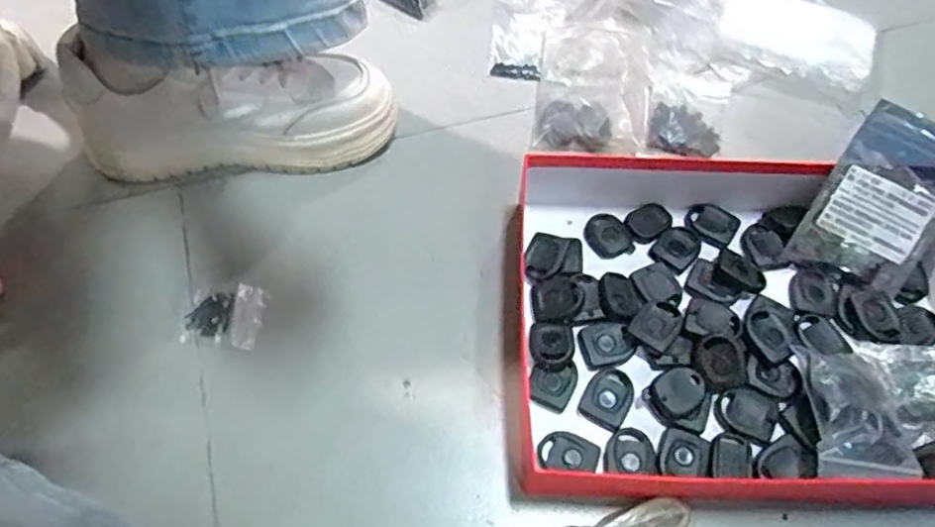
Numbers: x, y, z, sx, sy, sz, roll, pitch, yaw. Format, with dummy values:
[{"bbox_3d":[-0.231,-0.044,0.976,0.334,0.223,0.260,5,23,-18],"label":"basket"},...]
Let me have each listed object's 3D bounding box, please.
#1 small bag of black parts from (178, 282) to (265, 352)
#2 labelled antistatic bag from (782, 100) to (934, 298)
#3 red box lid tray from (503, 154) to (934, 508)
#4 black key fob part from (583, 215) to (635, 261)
[{"bbox_3d":[-0.178,0.037,0.476,0.054,0.004,0.048,8,61,4],"label":"small bag of black parts"},{"bbox_3d":[0.303,-0.042,0.473,0.084,0.122,0.013,24,19,8],"label":"labelled antistatic bag"},{"bbox_3d":[0.201,0.041,0.450,0.345,0.055,0.231,3,61,1],"label":"red box lid tray"},{"bbox_3d":[0.110,-0.021,0.511,0.030,0.007,0.037,-18,63,-10],"label":"black key fob part"}]

